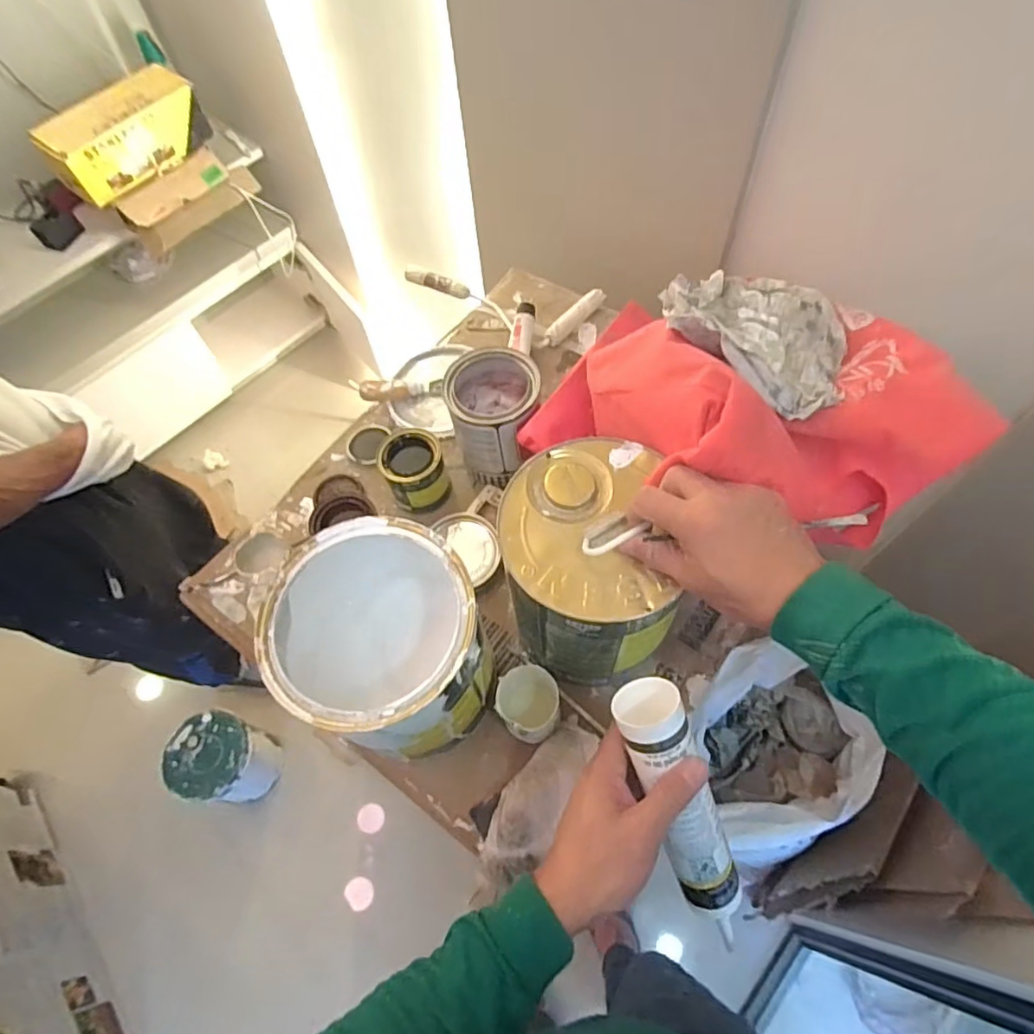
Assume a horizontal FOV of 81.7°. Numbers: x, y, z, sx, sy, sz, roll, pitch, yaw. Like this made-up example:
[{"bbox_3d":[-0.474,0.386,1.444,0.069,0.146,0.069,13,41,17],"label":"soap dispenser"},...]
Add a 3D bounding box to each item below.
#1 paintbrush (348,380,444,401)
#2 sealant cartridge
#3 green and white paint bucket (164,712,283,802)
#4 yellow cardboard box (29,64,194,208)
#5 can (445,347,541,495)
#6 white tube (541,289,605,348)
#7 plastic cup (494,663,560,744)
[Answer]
[{"bbox_3d":[-0.159,-0.170,0.800,0.121,0.024,0.018,-3,60,-16],"label":"paintbrush"},{"bbox_3d":[0.128,0.230,0.457,0.047,0.043,0.228,-23,106,-9],"label":"sealant cartridge"},{"bbox_3d":[-0.649,0.546,1.344,0.163,0.232,0.165,-2,61,3],"label":"green and white paint bucket"},{"bbox_3d":[-0.879,-0.861,1.342,0.115,0.144,0.339,26,66,17],"label":"yellow cardboard box"},{"bbox_3d":[-0.024,-0.112,0.699,0.103,0.132,0.124,-13,61,-3],"label":"can"},{"bbox_3d":[0.079,-0.279,0.840,0.024,0.024,0.117,39,70,22],"label":"white tube"},{"bbox_3d":[0.012,0.178,0.563,0.056,0.067,0.066,-5,61,1],"label":"plastic cup"}]

